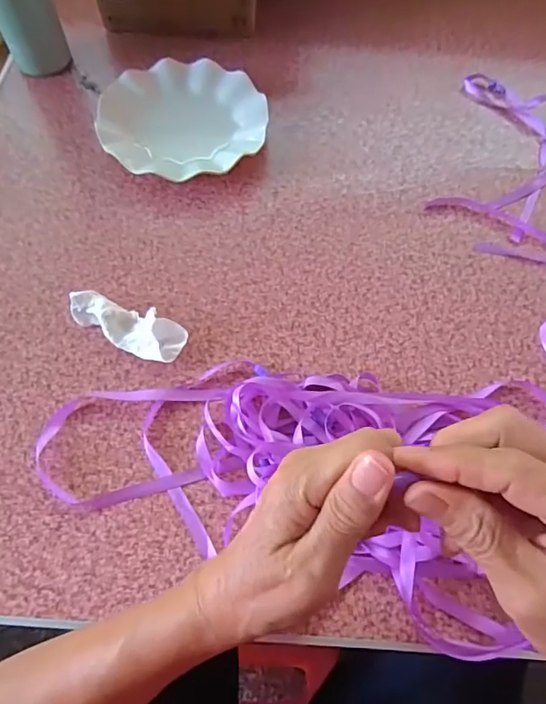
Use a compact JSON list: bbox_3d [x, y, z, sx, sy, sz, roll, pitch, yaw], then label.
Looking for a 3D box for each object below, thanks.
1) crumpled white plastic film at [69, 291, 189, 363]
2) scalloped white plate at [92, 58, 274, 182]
[{"bbox_3d":[-0.130,-0.024,0.432,0.108,0.025,0.036,24,66,9],"label":"crumpled white plastic film"},{"bbox_3d":[-0.098,-0.258,0.542,0.177,0.025,0.172,1,65,-2],"label":"scalloped white plate"}]

